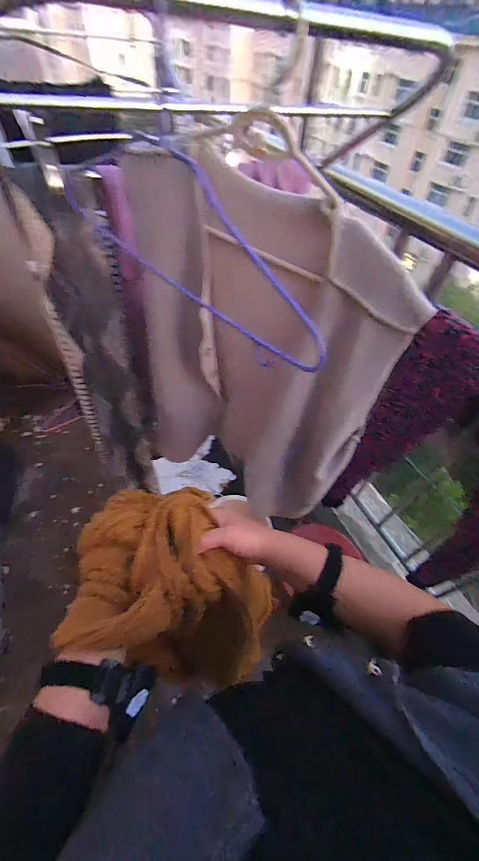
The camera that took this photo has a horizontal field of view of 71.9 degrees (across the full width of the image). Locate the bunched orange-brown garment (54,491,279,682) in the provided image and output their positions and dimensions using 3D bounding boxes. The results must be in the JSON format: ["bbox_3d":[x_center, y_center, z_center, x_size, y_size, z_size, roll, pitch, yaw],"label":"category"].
[{"bbox_3d":[-0.077,0.187,0.413,0.234,0.141,0.185,7,51,0],"label":"bunched orange-brown garment"}]

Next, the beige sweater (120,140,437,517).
[{"bbox_3d":[0.013,-0.083,0.587,0.418,0.572,0.092,27,53,16],"label":"beige sweater"}]

